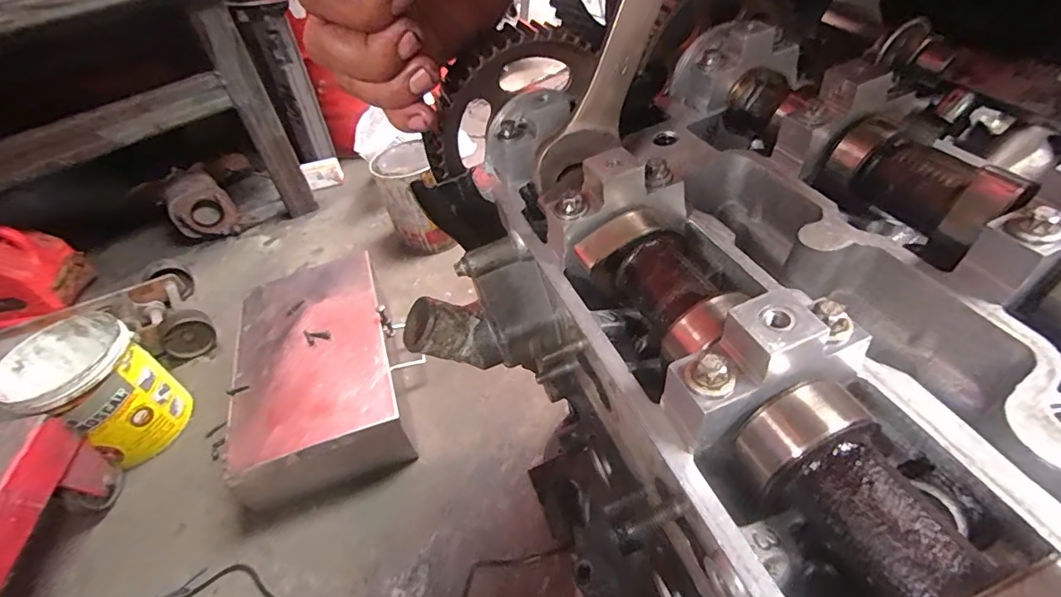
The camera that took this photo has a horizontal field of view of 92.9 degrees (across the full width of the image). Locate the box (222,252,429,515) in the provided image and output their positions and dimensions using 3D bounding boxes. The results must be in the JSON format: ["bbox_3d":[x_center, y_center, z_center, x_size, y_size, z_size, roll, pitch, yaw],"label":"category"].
[{"bbox_3d":[-0.345,0.117,0.851,0.255,0.136,0.402,-19,44,-8],"label":"box"}]

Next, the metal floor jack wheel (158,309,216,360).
[{"bbox_3d":[-0.668,0.069,0.981,0.030,0.095,0.089,14,49,40],"label":"metal floor jack wheel"}]

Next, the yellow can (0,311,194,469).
[{"bbox_3d":[-0.691,0.153,0.819,0.165,0.196,0.158,-4,44,4],"label":"yellow can"}]

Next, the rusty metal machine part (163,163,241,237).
[{"bbox_3d":[-0.812,-0.227,1.239,0.134,0.175,0.070,-30,47,-19],"label":"rusty metal machine part"}]

